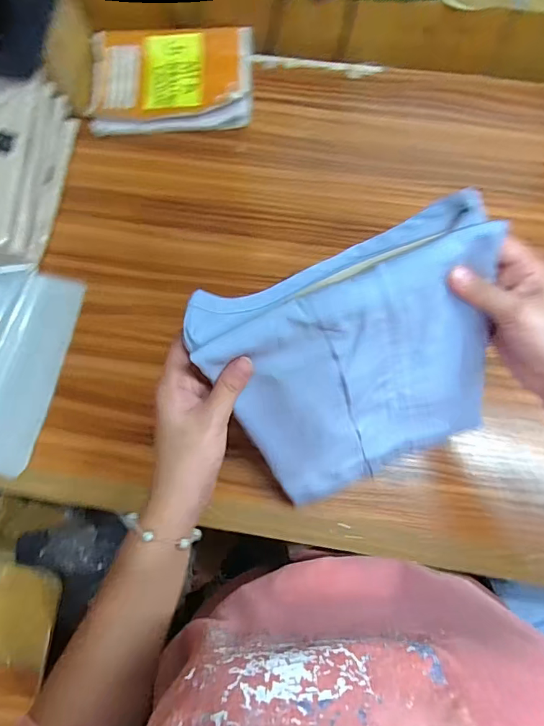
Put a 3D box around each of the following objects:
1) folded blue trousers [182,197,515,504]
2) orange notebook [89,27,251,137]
[{"bbox_3d":[0.073,0.010,0.373,0.203,0.236,0.050,-24,43,2],"label":"folded blue trousers"},{"bbox_3d":[-0.131,-0.371,0.579,0.210,0.023,0.142,-3,76,0],"label":"orange notebook"}]

